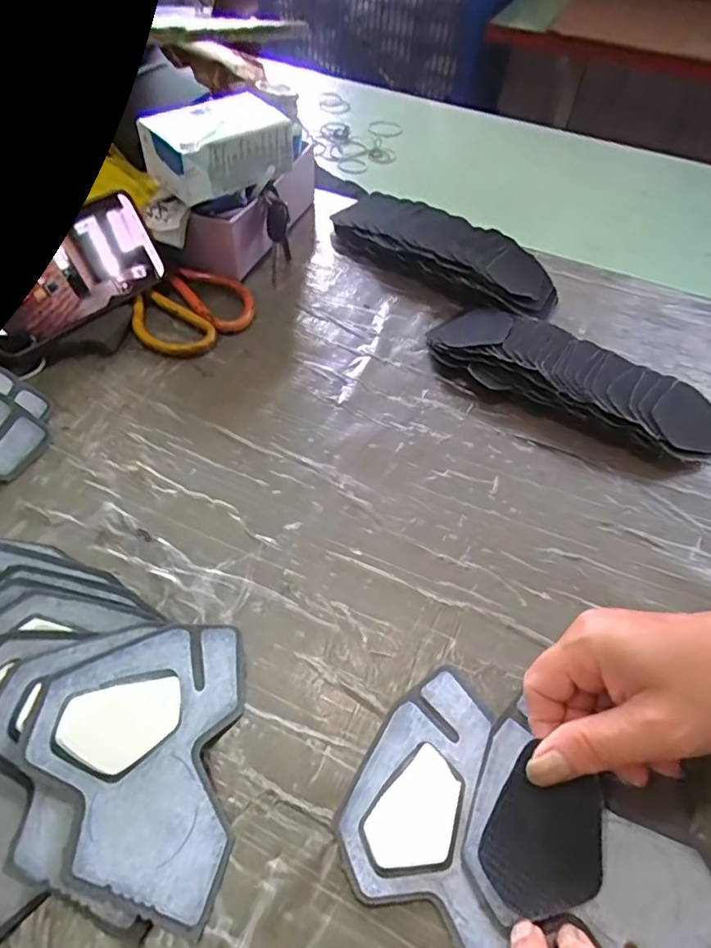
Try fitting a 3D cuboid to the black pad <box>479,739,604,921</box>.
[{"bbox_3d":[0.089,0.164,0.250,0.051,0.011,0.064,31,58,17],"label":"black pad"}]

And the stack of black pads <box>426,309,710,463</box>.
[{"bbox_3d":[0.172,-0.079,0.435,0.220,0.031,0.082,24,56,14],"label":"stack of black pads"}]

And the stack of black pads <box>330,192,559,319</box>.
[{"bbox_3d":[0.082,-0.215,0.525,0.229,0.036,0.082,31,58,18],"label":"stack of black pads"}]

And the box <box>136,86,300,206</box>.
[{"bbox_3d":[-0.108,-0.270,0.447,0.068,0.044,0.117,39,59,23],"label":"box"}]

